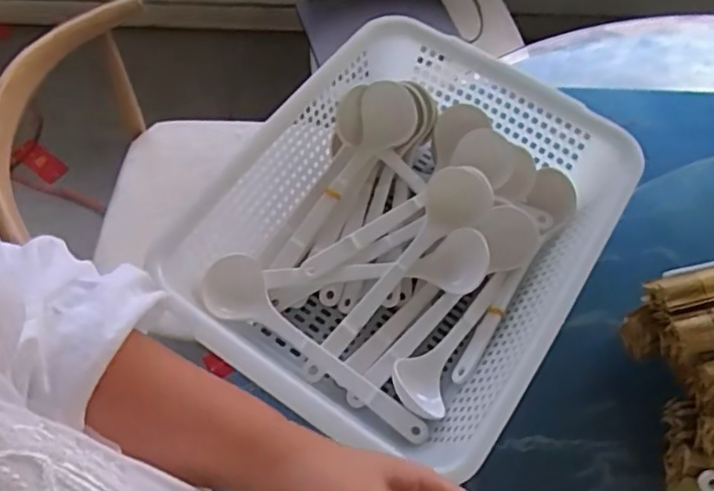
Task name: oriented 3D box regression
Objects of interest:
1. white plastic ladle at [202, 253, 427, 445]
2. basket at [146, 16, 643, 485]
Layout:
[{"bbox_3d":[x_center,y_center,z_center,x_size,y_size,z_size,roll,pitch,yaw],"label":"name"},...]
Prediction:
[{"bbox_3d":[-0.045,0.089,0.612,0.233,0.069,0.059,29,64,11],"label":"white plastic ladle"},{"bbox_3d":[0.064,-0.031,0.660,0.337,0.119,0.383,29,64,11],"label":"basket"}]

